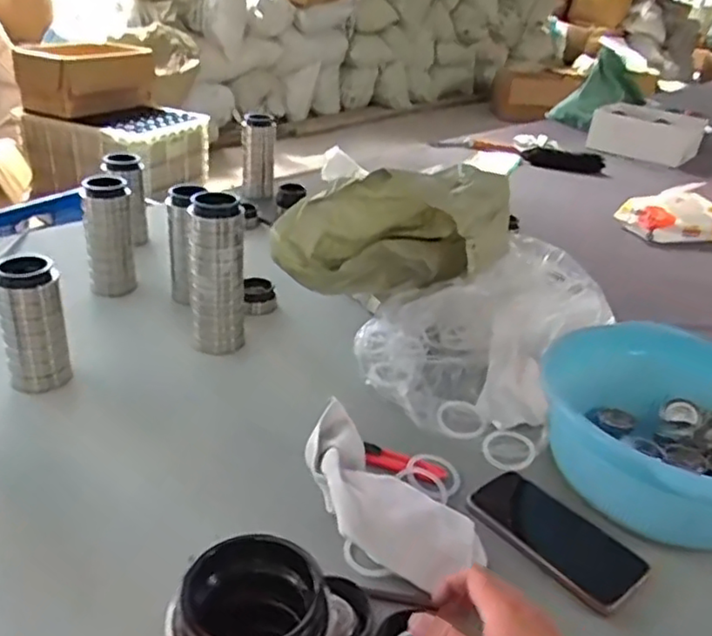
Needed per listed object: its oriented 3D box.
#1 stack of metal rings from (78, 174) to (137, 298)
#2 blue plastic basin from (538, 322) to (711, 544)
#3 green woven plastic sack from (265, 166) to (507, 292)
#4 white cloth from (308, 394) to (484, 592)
[{"bbox_3d":[-0.376,-0.122,0.990,0.067,0.168,0.058,-1,29,-12],"label":"stack of metal rings"},{"bbox_3d":[0.324,0.122,0.706,0.282,0.124,0.282,4,28,-2],"label":"blue plastic basin"},{"bbox_3d":[0.040,-0.113,0.853,0.304,0.162,0.156,-8,26,14],"label":"green woven plastic sack"},{"bbox_3d":[0.016,0.174,0.621,0.113,0.054,0.219,-21,38,-39],"label":"white cloth"}]

